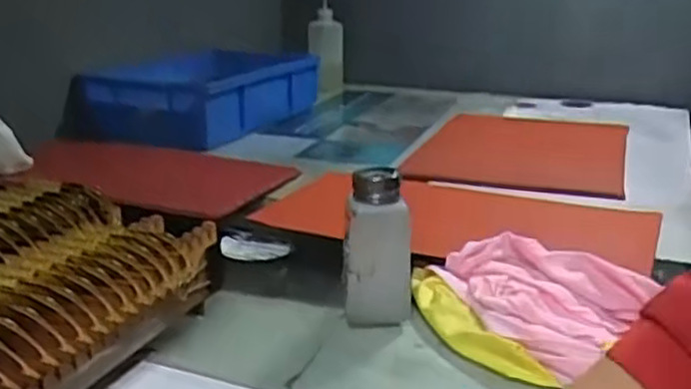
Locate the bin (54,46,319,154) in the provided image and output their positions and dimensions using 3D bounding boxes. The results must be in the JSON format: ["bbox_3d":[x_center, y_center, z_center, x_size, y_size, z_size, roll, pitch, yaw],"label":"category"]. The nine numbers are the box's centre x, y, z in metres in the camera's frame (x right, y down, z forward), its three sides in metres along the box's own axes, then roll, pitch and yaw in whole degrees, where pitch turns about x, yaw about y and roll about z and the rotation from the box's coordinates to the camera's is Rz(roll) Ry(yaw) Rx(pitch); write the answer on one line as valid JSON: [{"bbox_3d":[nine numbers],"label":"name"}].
[{"bbox_3d":[-0.252,-0.172,1.240,0.279,0.118,0.380,7,19,20],"label":"bin"}]

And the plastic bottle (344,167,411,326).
[{"bbox_3d":[0.028,0.046,0.599,0.054,0.129,0.047,2,18,0],"label":"plastic bottle"}]

